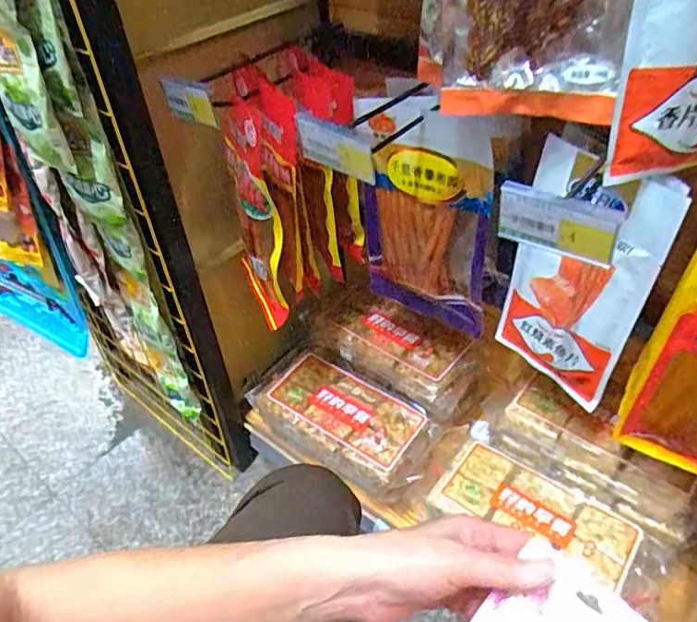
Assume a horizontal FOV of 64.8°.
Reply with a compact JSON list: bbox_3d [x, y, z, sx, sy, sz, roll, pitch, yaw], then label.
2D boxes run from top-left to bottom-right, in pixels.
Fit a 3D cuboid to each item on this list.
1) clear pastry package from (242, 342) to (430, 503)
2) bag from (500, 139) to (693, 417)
[{"bbox_3d":[-0.013,0.165,0.855,0.296,0.052,0.157,30,52,30],"label":"clear pastry package"},{"bbox_3d":[0.231,-0.029,0.565,0.021,0.265,0.139,-30,50,-26],"label":"bag"}]

